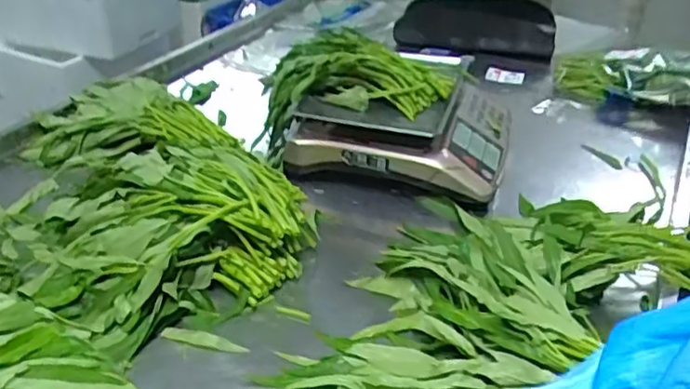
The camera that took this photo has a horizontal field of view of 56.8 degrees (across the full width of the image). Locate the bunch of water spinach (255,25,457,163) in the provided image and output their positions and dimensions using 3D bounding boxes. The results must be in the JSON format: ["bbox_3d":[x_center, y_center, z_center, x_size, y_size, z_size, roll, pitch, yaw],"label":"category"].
[{"bbox_3d":[-0.003,-0.177,1.071,0.330,0.167,0.146,-8,29,19],"label":"bunch of water spinach"}]

